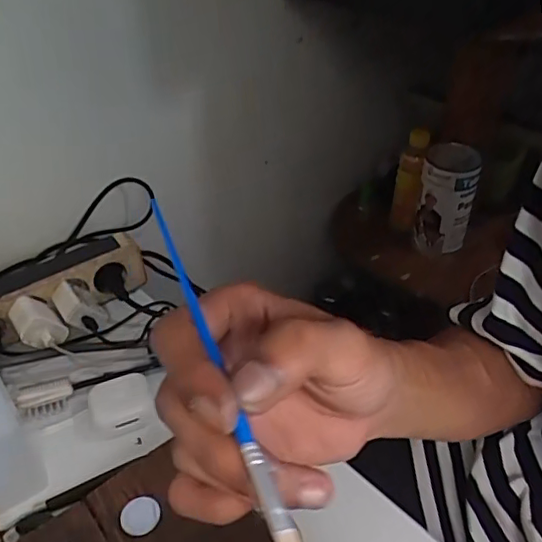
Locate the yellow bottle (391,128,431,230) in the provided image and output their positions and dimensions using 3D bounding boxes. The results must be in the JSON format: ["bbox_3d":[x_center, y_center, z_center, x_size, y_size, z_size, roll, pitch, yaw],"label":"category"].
[{"bbox_3d":[0.229,-0.145,0.939,0.045,0.166,0.051,7,41,10],"label":"yellow bottle"}]

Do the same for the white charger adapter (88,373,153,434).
[{"bbox_3d":[-0.133,0.116,0.498,0.052,0.017,0.049,-16,42,-16],"label":"white charger adapter"}]

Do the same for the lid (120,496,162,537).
[{"bbox_3d":[-0.091,0.170,0.394,0.029,0.006,0.024,-2,40,0],"label":"lid"}]

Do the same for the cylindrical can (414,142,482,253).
[{"bbox_3d":[0.280,-0.113,0.909,0.084,0.158,0.076,10,41,14],"label":"cylindrical can"}]

